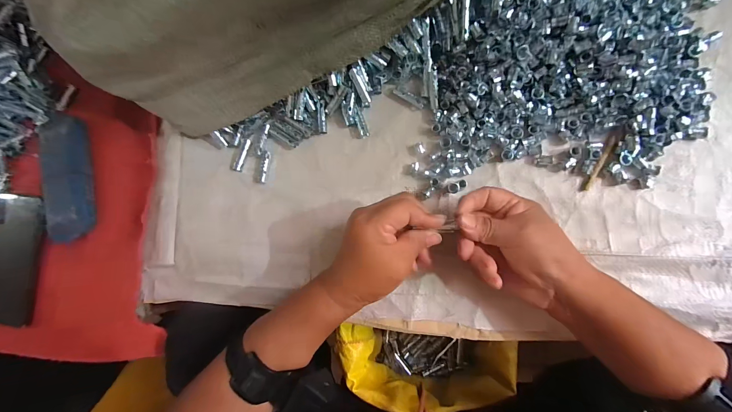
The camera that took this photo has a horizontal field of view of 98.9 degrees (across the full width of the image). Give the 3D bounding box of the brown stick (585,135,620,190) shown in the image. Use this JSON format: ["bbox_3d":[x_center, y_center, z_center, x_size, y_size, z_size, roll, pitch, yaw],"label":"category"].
[{"bbox_3d":[0.234,-0.043,0.310,0.007,0.004,0.059,29,91,11],"label":"brown stick"}]

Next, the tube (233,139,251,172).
[{"bbox_3d":[-0.152,-0.062,0.383,0.011,0.006,0.041,16,89,11],"label":"tube"}]

